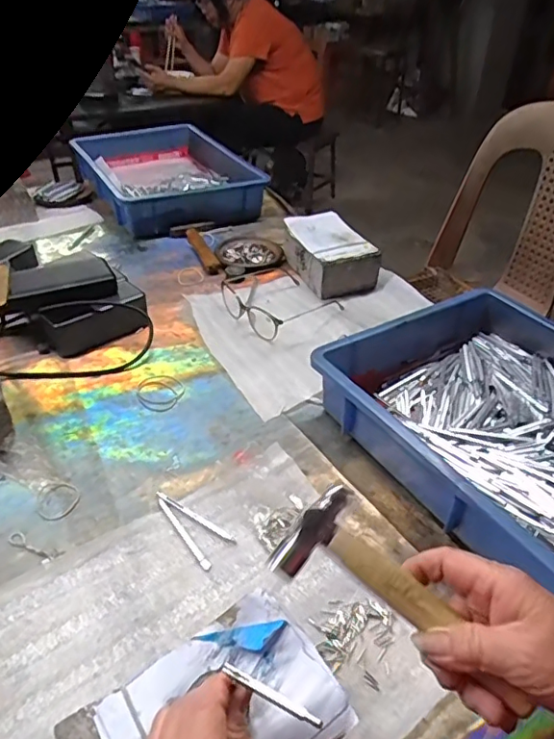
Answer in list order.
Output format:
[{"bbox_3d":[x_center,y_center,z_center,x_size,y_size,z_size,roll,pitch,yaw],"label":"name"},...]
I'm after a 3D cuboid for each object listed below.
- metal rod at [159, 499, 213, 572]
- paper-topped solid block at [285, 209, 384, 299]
[{"bbox_3d":[-0.085,0.148,0.499,0.008,0.004,0.090,-24,44,-30],"label":"metal rod"},{"bbox_3d":[0.081,-0.189,0.884,0.100,0.071,0.156,-16,40,-22],"label":"paper-topped solid block"}]

